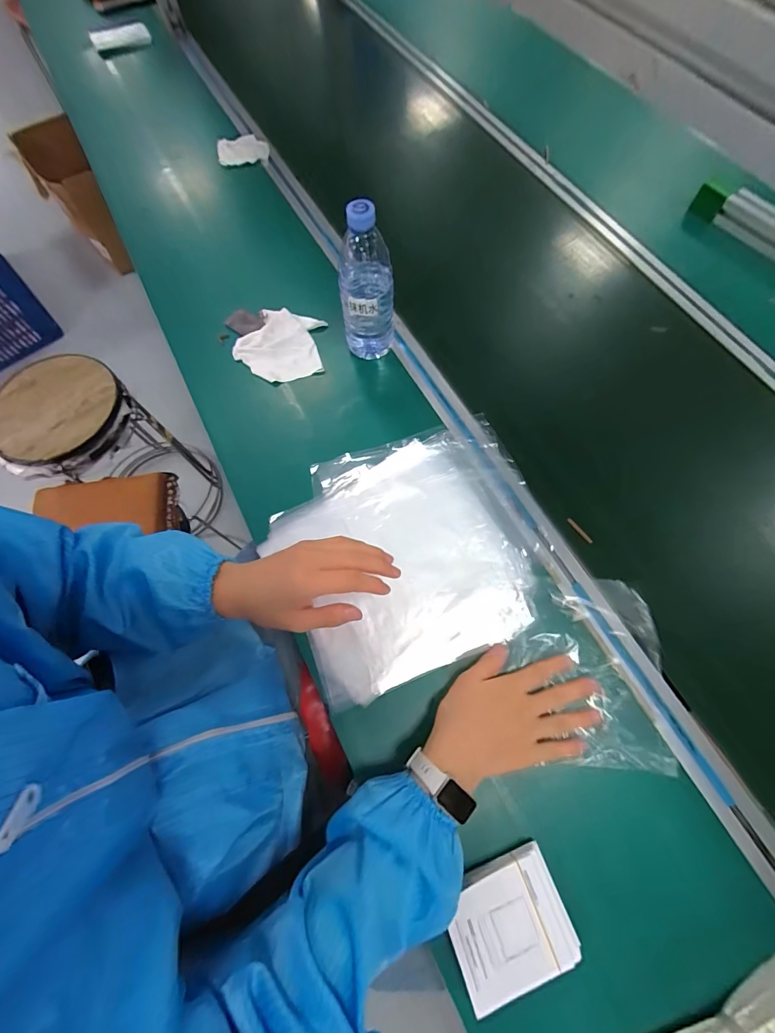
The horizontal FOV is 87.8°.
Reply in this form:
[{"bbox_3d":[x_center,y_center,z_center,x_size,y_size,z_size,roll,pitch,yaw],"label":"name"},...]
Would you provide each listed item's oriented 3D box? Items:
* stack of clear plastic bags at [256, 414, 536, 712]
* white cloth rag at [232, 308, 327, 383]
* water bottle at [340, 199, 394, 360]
[{"bbox_3d":[0.033,0.034,0.493,0.310,0.011,0.282,-21,70,-7],"label":"stack of clear plastic bags"},{"bbox_3d":[-0.156,-0.258,0.609,0.128,0.019,0.121,20,71,8],"label":"white cloth rag"},{"bbox_3d":[-0.027,-0.293,0.521,0.067,0.195,0.063,-5,69,-1],"label":"water bottle"}]

